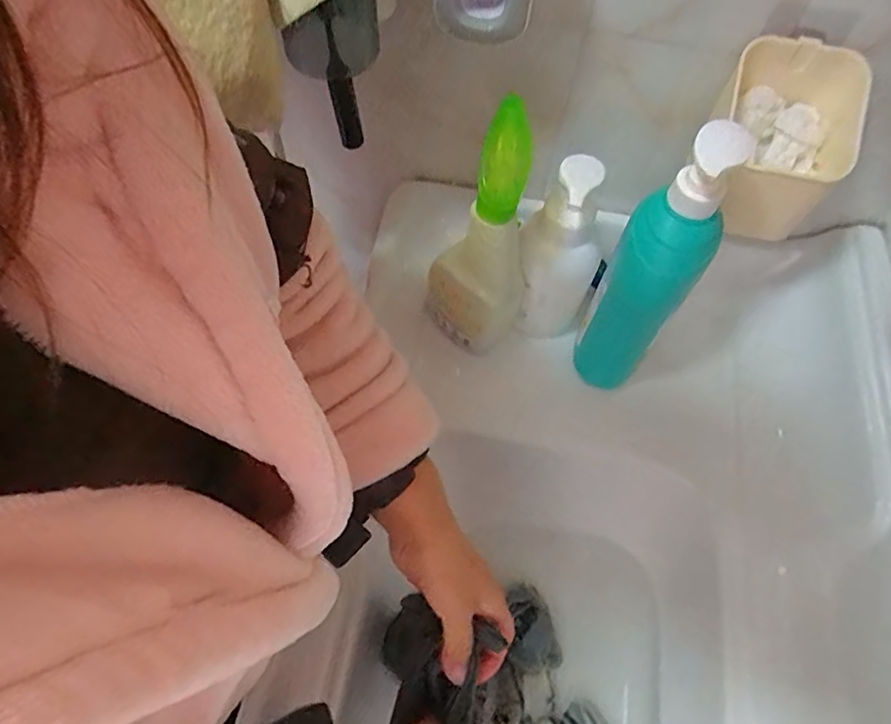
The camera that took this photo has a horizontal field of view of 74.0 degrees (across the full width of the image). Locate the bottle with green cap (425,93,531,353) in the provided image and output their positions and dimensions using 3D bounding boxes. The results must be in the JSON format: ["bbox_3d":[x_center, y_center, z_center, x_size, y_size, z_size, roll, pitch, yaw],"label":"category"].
[{"bbox_3d":[0.032,-0.095,0.499,0.065,0.239,0.073,-22,64,-15],"label":"bottle with green cap"}]

